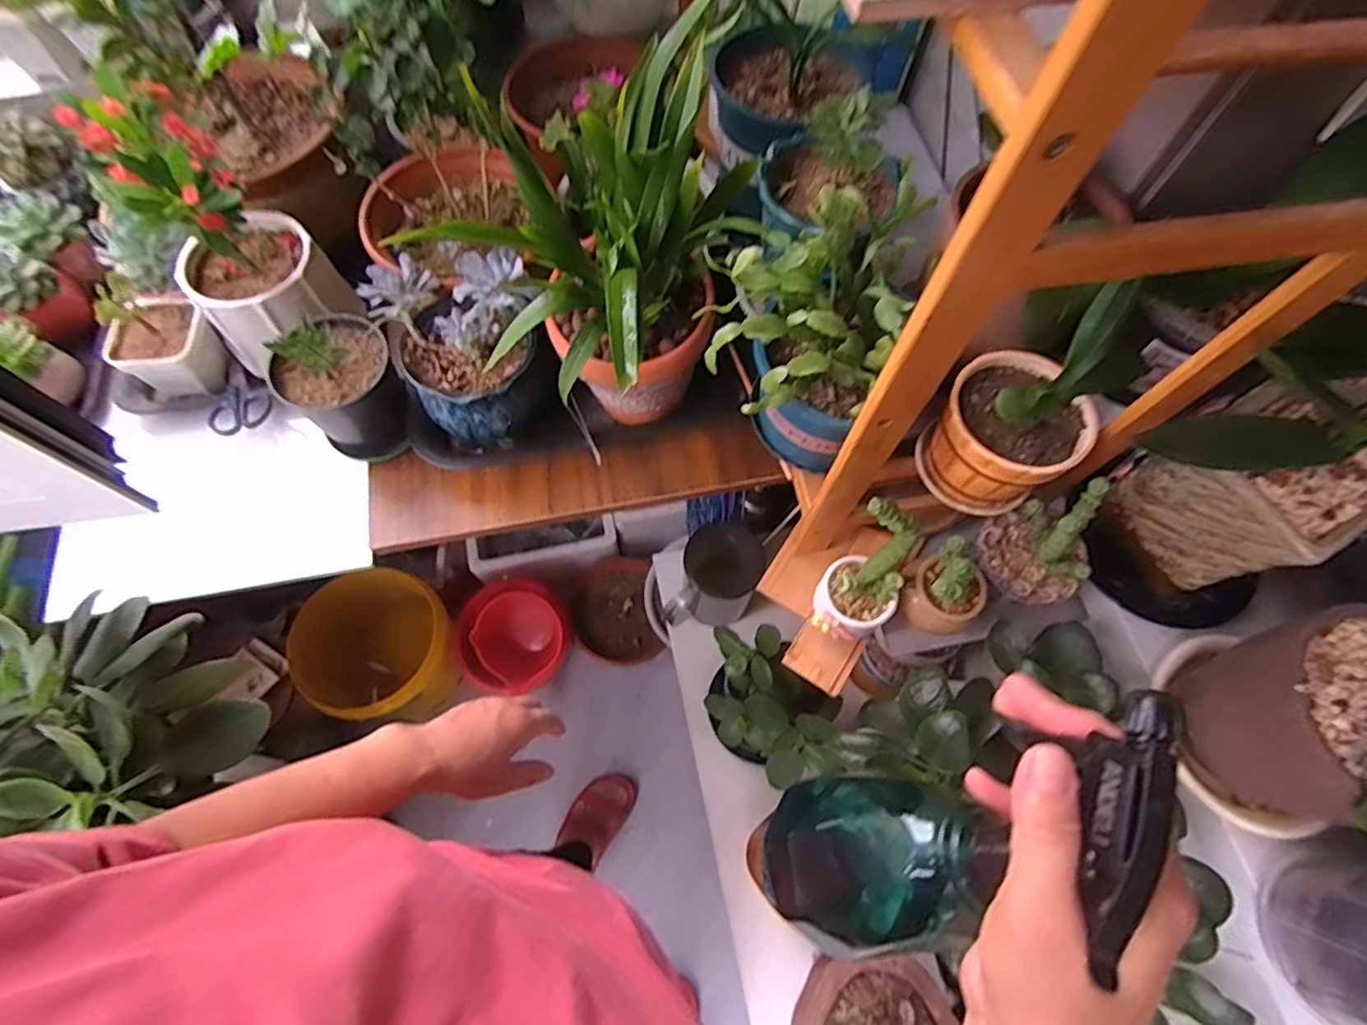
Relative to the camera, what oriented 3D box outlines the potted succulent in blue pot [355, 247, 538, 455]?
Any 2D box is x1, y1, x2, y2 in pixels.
[{"bbox_3d":[-0.205,-0.157,0.600,0.130,0.164,0.138,0,66,-1],"label":"potted succulent in blue pot"}]

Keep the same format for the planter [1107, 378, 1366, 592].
[{"bbox_3d":[0.437,-0.014,0.491,0.107,0.125,0.115,-27,69,-12],"label":"planter"}]

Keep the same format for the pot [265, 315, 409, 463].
[{"bbox_3d":[-0.330,-0.128,0.606,0.092,0.149,0.101,0,66,-1],"label":"pot"}]

